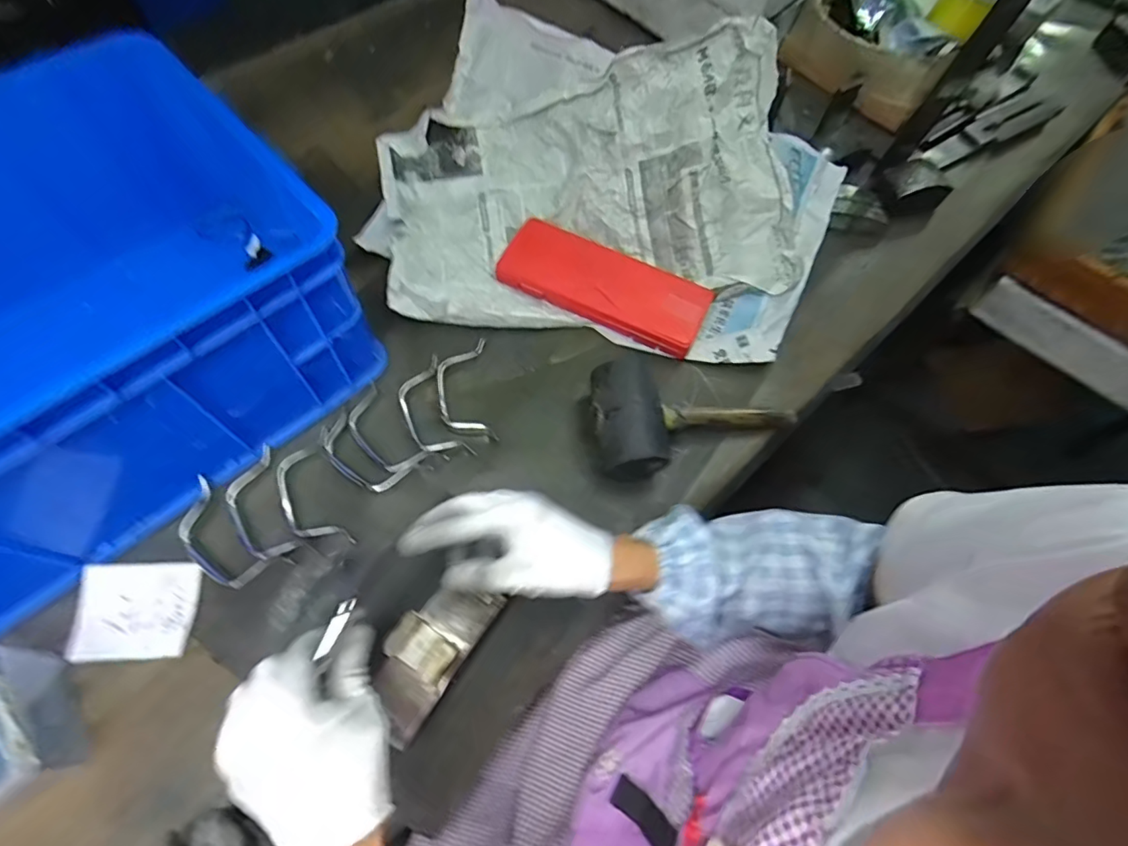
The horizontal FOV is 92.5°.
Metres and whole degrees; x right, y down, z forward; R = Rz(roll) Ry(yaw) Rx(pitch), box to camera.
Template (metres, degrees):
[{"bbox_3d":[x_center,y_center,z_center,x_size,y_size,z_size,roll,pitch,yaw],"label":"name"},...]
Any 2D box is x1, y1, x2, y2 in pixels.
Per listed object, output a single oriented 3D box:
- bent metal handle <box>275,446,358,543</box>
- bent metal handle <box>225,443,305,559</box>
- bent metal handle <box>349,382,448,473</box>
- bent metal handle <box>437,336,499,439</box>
[{"bbox_3d":[-0.247,0.076,0.519,0.046,0.025,0.109,-27,68,-16],"label":"bent metal handle"},{"bbox_3d":[-0.291,0.081,0.515,0.054,0.026,0.114,-25,68,-15],"label":"bent metal handle"},{"bbox_3d":[-0.180,0.013,0.559,0.118,0.008,0.054,41,68,16],"label":"bent metal handle"},{"bbox_3d":[-0.109,-0.038,0.583,0.058,0.010,0.120,-8,64,-8],"label":"bent metal handle"}]

